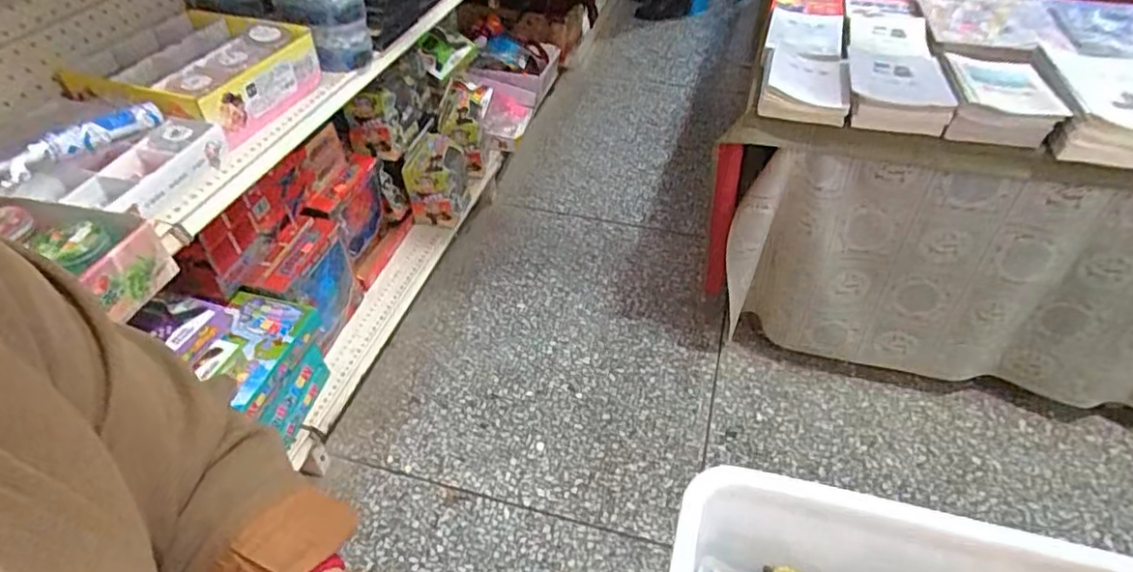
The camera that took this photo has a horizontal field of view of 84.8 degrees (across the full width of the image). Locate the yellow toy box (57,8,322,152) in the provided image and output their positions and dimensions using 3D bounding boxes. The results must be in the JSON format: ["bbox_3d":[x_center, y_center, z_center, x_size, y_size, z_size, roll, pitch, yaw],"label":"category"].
[{"bbox_3d":[-0.552,-0.324,0.941,0.261,0.077,0.271,11,45,11],"label":"yellow toy box"}]

